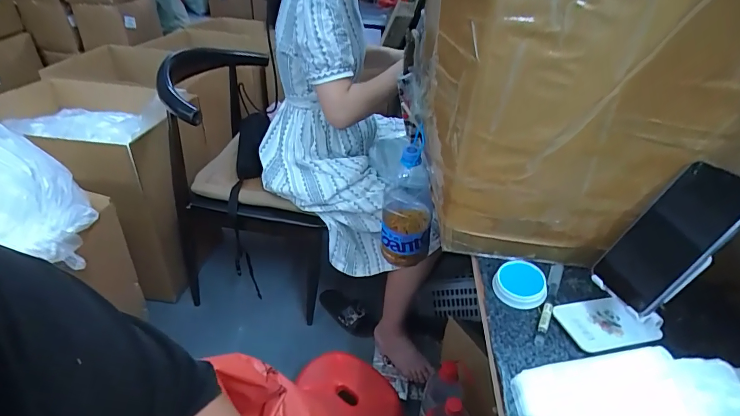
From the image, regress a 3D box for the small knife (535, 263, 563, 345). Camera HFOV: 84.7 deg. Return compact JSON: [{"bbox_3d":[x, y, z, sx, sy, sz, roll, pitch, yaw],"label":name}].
[{"bbox_3d":[0.222,0.114,0.502,0.015,0.012,0.146,19,37,22],"label":"small knife"}]

